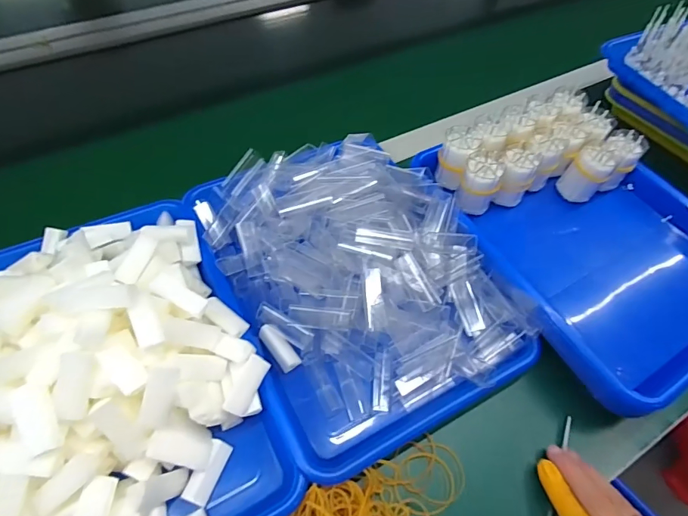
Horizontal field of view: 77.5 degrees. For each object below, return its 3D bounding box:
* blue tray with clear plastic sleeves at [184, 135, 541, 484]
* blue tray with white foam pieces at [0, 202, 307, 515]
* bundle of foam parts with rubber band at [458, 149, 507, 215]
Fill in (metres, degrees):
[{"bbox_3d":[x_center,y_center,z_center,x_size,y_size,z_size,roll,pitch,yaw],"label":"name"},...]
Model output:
[{"bbox_3d":[0.005,0.006,0.422,0.231,0.063,0.314,-23,60,-18],"label":"blue tray with clear plastic sleeves"},{"bbox_3d":[-0.192,0.083,0.338,0.227,0.100,0.316,-20,59,-17],"label":"blue tray with white foam pieces"},{"bbox_3d":[0.143,-0.078,0.455,0.040,0.064,0.034,24,57,13],"label":"bundle of foam parts with rubber band"}]

